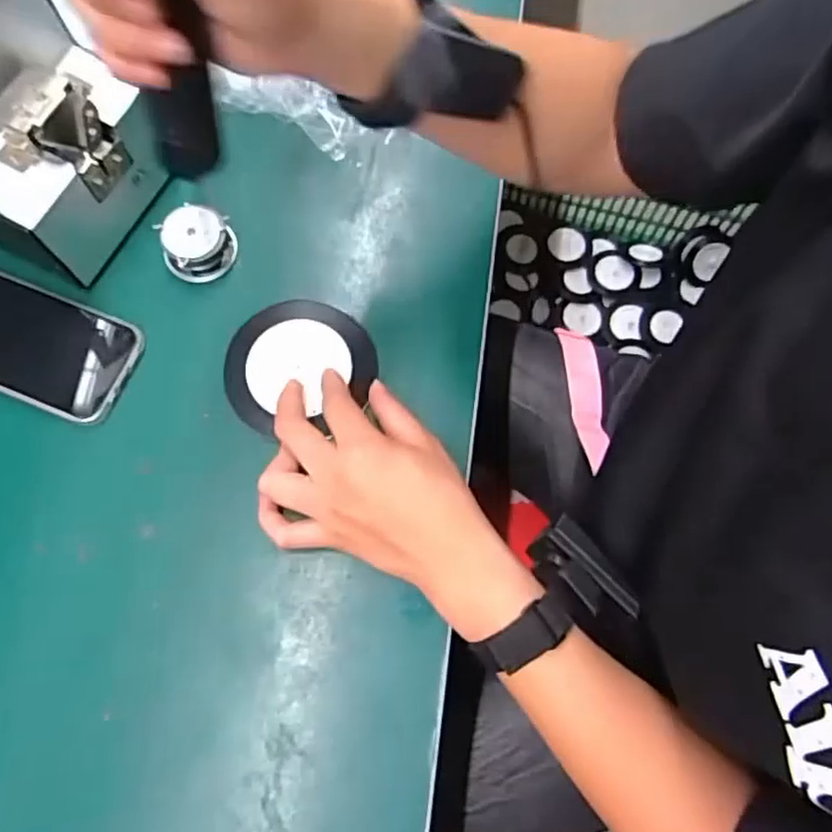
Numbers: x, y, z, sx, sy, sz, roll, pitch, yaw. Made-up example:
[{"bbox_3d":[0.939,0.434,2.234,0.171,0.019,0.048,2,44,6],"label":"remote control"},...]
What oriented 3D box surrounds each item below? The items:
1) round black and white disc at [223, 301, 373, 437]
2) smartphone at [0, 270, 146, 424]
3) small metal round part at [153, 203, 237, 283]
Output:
[{"bbox_3d":[-0.076,-0.035,0.455,0.095,0.019,0.089,0,73,-1],"label":"round black and white disc"},{"bbox_3d":[-0.260,-0.051,0.455,0.148,0.013,0.075,21,74,5],"label":"smartphone"},{"bbox_3d":[-0.151,-0.121,0.473,0.049,0.035,0.049,-5,74,-2],"label":"small metal round part"}]

